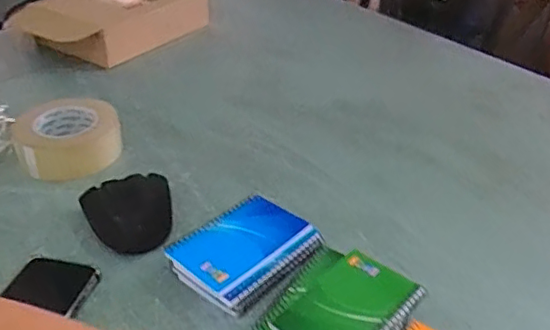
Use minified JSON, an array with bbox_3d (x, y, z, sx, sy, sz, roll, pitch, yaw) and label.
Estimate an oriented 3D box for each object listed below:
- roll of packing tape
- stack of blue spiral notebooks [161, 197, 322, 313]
[{"bbox_3d":[-0.277,-0.037,0.765,0.132,0.047,0.135,-18,38,-27],"label":"roll of packing tape"},{"bbox_3d":[-0.030,0.085,0.581,0.105,0.025,0.133,33,47,29],"label":"stack of blue spiral notebooks"}]

